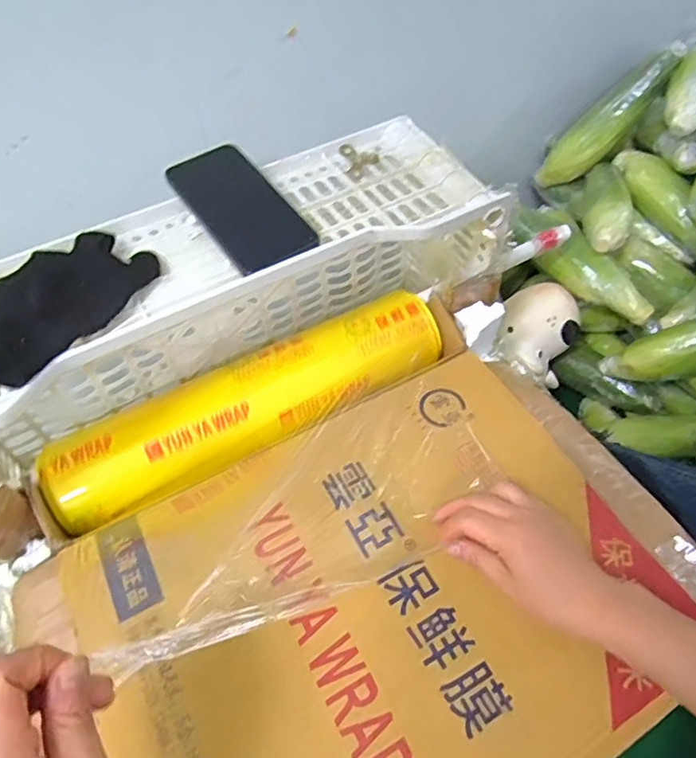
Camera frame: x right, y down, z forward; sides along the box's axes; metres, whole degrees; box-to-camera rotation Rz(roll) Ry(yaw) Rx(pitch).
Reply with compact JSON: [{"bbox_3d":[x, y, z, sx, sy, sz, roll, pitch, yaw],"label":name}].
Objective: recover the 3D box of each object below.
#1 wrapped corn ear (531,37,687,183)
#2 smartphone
[{"bbox_3d":[0.389,-0.376,0.838,0.066,0.243,0.049,19,41,-35],"label":"wrapped corn ear"},{"bbox_3d":[-0.091,-0.149,0.487,0.075,0.008,0.147,-34,68,-16],"label":"smartphone"}]

